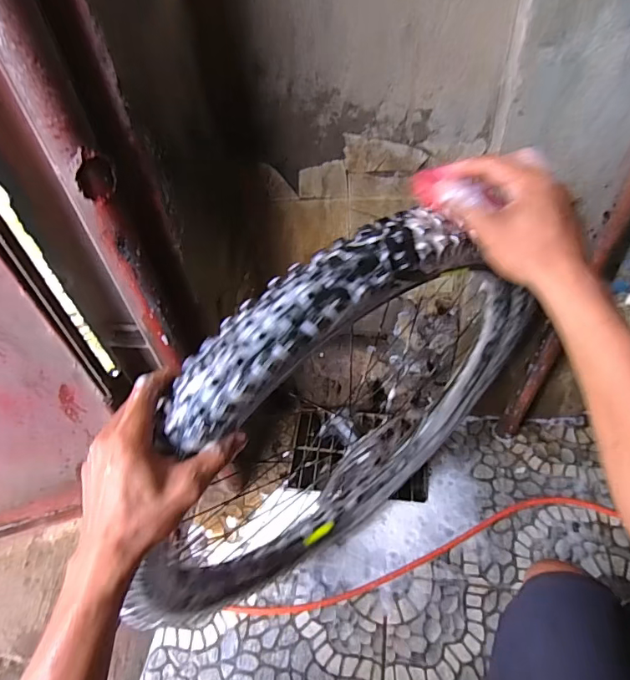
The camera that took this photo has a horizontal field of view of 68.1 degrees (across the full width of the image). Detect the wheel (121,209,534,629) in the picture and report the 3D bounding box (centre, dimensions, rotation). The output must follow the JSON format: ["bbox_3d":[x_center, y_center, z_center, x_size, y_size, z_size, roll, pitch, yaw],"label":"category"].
[{"bbox_3d":[0.075,0.119,0.647,0.593,0.649,0.098,-31,52,-22],"label":"wheel"}]

